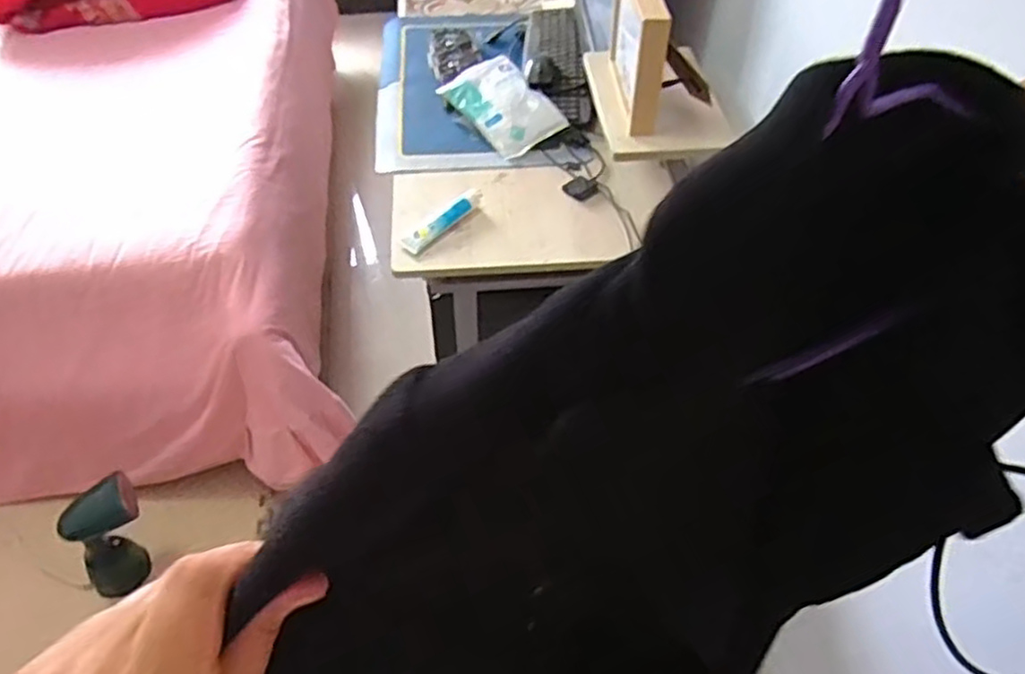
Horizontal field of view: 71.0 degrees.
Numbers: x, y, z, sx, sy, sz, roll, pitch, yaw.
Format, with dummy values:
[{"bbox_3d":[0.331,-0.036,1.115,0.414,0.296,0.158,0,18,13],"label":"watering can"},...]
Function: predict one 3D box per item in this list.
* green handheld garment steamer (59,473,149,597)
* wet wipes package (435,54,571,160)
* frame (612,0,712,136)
[{"bbox_3d":[-0.771,0.389,1.391,0.100,0.193,0.162,35,58,25],"label":"green handheld garment steamer"},{"bbox_3d":[-0.016,-0.456,1.414,0.156,0.060,0.241,-30,57,-23],"label":"wet wipes package"},{"bbox_3d":[0.224,-0.438,1.055,0.122,0.160,0.261,-2,50,-3],"label":"frame"}]

